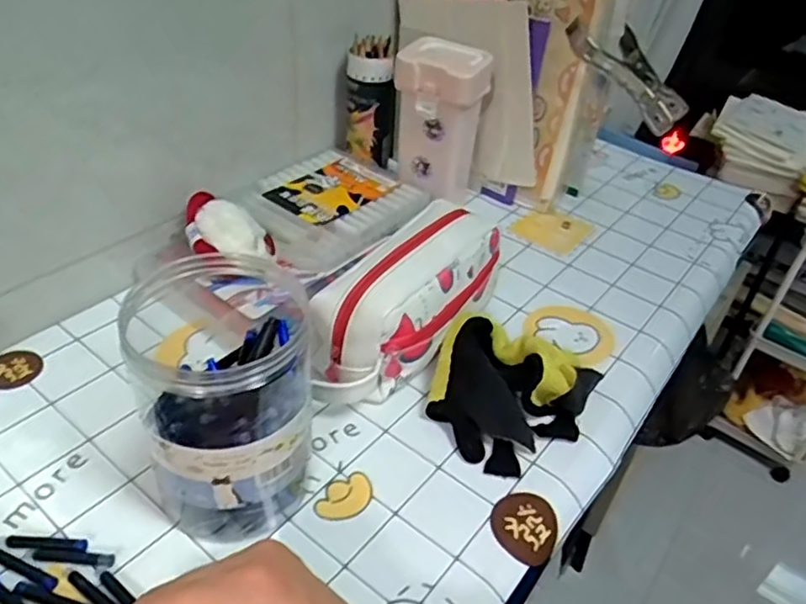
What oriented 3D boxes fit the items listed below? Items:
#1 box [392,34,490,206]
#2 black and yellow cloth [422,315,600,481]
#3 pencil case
[{"bbox_3d":[0.039,-0.179,0.654,0.089,0.154,0.084,4,40,4],"label":"box"},{"bbox_3d":[0.083,0.065,0.491,0.119,0.043,0.132,17,40,13],"label":"black and yellow cloth"},{"bbox_3d":[0.004,0.000,0.517,0.081,0.096,0.204,25,42,22],"label":"pencil case"}]

